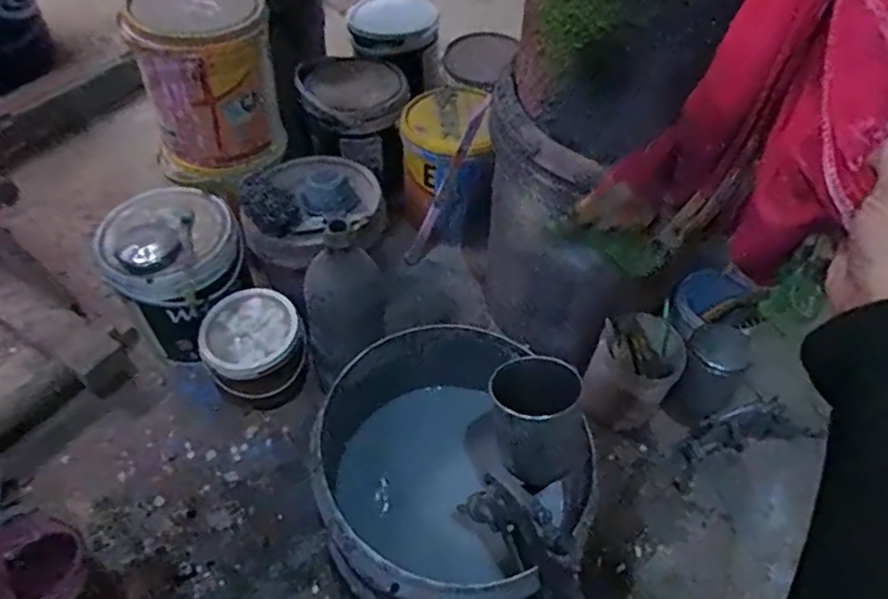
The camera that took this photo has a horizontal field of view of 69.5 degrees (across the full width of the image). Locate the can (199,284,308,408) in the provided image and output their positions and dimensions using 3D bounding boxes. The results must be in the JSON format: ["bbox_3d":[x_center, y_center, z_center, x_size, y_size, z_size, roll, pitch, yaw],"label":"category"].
[{"bbox_3d":[-0.256,0.069,0.875,0.126,0.120,0.129,0,51,0],"label":"can"}]

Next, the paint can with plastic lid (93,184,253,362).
[{"bbox_3d":[-0.373,-0.038,0.918,0.169,0.180,0.179,0,51,0],"label":"paint can with plastic lid"}]

